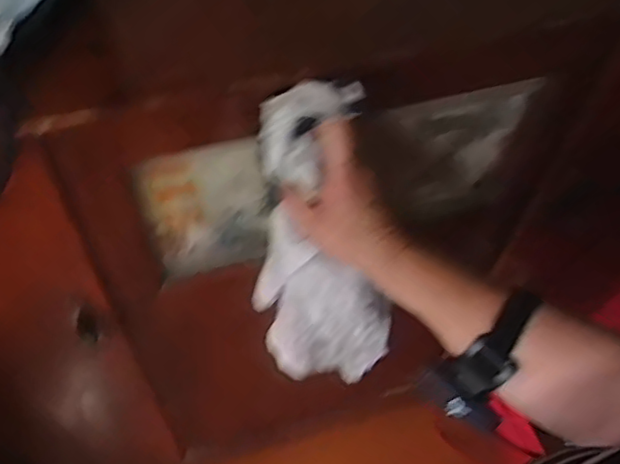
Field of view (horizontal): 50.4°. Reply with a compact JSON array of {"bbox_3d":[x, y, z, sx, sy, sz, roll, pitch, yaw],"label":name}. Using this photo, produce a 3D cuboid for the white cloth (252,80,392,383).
[{"bbox_3d":[0.006,0.021,0.598,0.103,0.331,0.093,-18,38,-14],"label":"white cloth"}]

